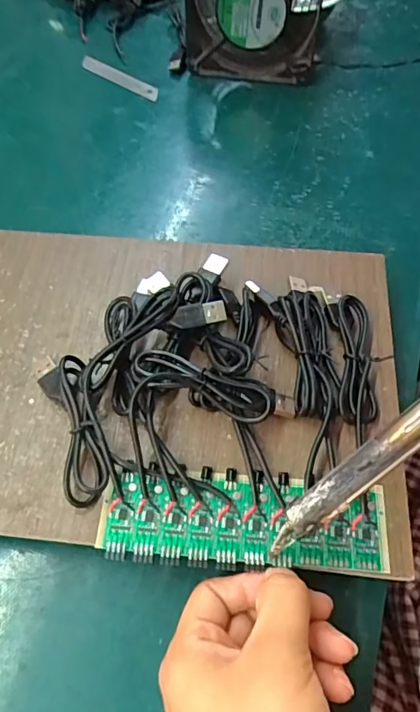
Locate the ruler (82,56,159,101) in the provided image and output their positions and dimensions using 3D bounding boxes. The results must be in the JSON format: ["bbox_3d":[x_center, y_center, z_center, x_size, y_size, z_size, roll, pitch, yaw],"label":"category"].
[{"bbox_3d":[-0.088,-0.274,0.489,0.099,0.004,0.017,35,66,19],"label":"ruler"}]

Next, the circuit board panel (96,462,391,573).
[{"bbox_3d":[0.017,0.081,0.248,0.140,0.008,0.045,4,60,3],"label":"circuit board panel"}]

